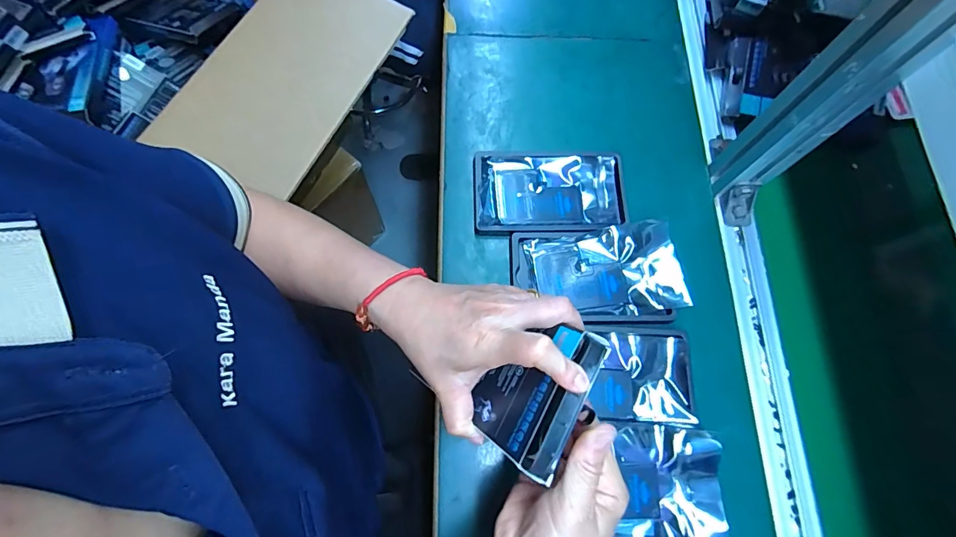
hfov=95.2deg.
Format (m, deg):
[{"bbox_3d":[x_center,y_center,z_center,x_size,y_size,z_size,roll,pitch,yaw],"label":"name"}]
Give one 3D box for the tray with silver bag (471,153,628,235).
[{"bbox_3d":[0.077,-0.081,0.468,0.160,0.017,0.092,-1,73,-4],"label":"tray with silver bag"}]

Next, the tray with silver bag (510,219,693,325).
[{"bbox_3d":[0.120,0.007,0.440,0.164,0.015,0.101,-4,73,-5],"label":"tray with silver bag"}]

